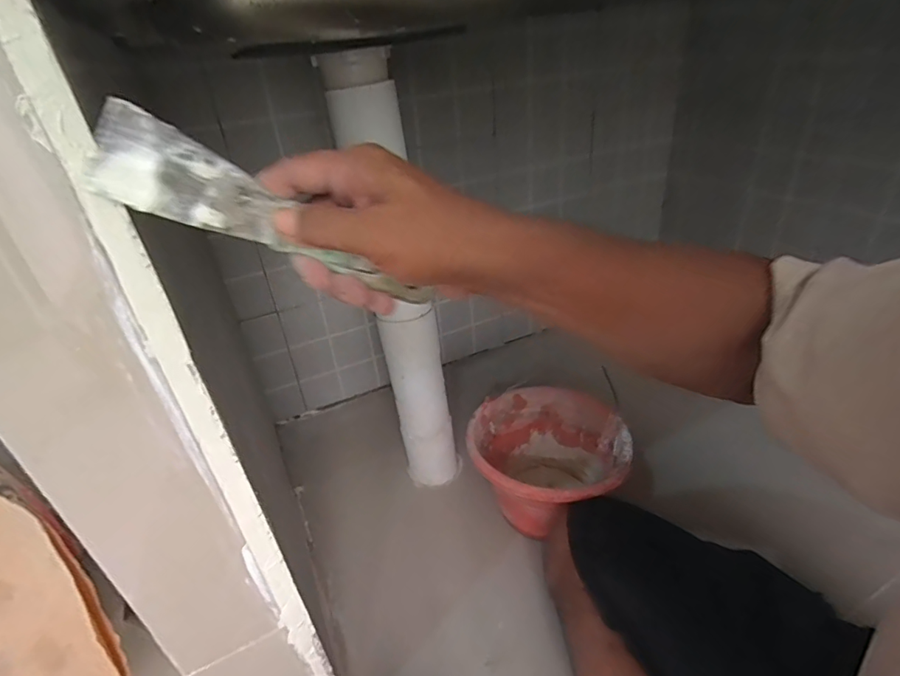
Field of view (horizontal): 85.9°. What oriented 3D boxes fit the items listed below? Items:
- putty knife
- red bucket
[{"bbox_3d":[-0.100,-0.064,0.285,0.193,0.044,0.024,26,26,-19],"label":"putty knife"},{"bbox_3d":[0.156,0.215,0.789,0.233,0.167,0.237,-4,32,3],"label":"red bucket"}]

